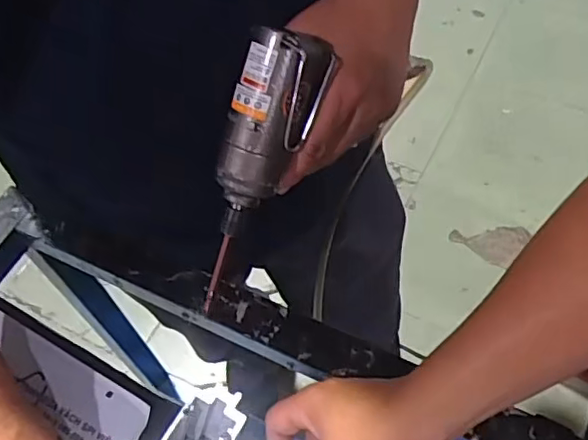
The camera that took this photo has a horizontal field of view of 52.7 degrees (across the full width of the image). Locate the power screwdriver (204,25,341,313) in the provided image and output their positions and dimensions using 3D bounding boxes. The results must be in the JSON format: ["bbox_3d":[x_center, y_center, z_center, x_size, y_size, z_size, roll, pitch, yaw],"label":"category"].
[{"bbox_3d":[-0.031,-0.031,0.415,0.042,0.197,0.045,29,20,20],"label":"power screwdriver"}]

